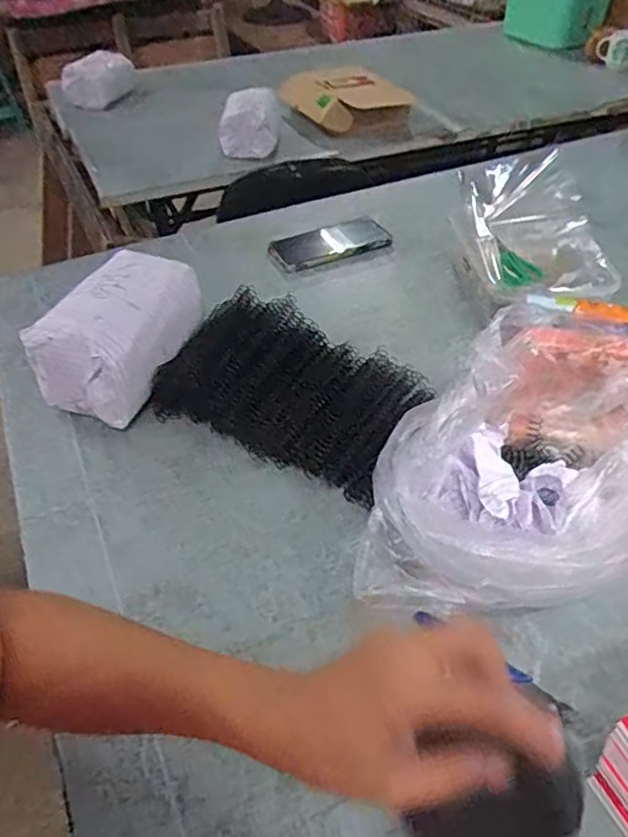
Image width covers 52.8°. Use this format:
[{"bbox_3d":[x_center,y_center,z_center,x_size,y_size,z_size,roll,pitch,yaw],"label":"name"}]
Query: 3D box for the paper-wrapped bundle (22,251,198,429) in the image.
[{"bbox_3d":[-0.207,-0.093,0.702,0.129,0.105,0.180,19,47,19],"label":"paper-wrapped bundle"}]

